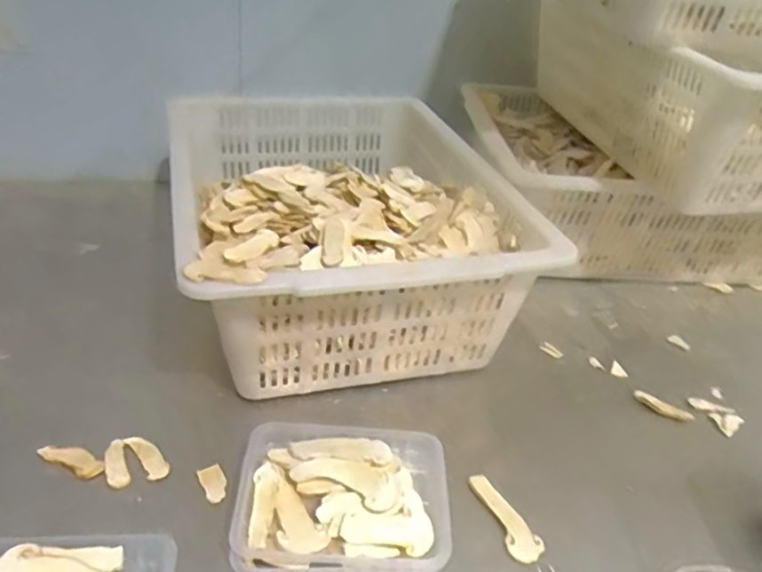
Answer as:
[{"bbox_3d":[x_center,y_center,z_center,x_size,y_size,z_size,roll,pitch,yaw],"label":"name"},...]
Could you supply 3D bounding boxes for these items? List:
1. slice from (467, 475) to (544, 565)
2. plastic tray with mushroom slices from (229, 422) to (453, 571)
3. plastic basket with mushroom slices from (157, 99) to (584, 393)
[{"bbox_3d":[0.118,0.219,0.584,0.033,0.007,0.097,-9,36,-22],"label":"slice"},{"bbox_3d":[-0.035,0.193,0.558,0.189,0.049,0.138,2,33,-6],"label":"plastic tray with mushroom slices"},{"bbox_3d":[-0.062,-0.073,0.825,0.379,0.218,0.511,-6,35,-17],"label":"plastic basket with mushroom slices"}]

